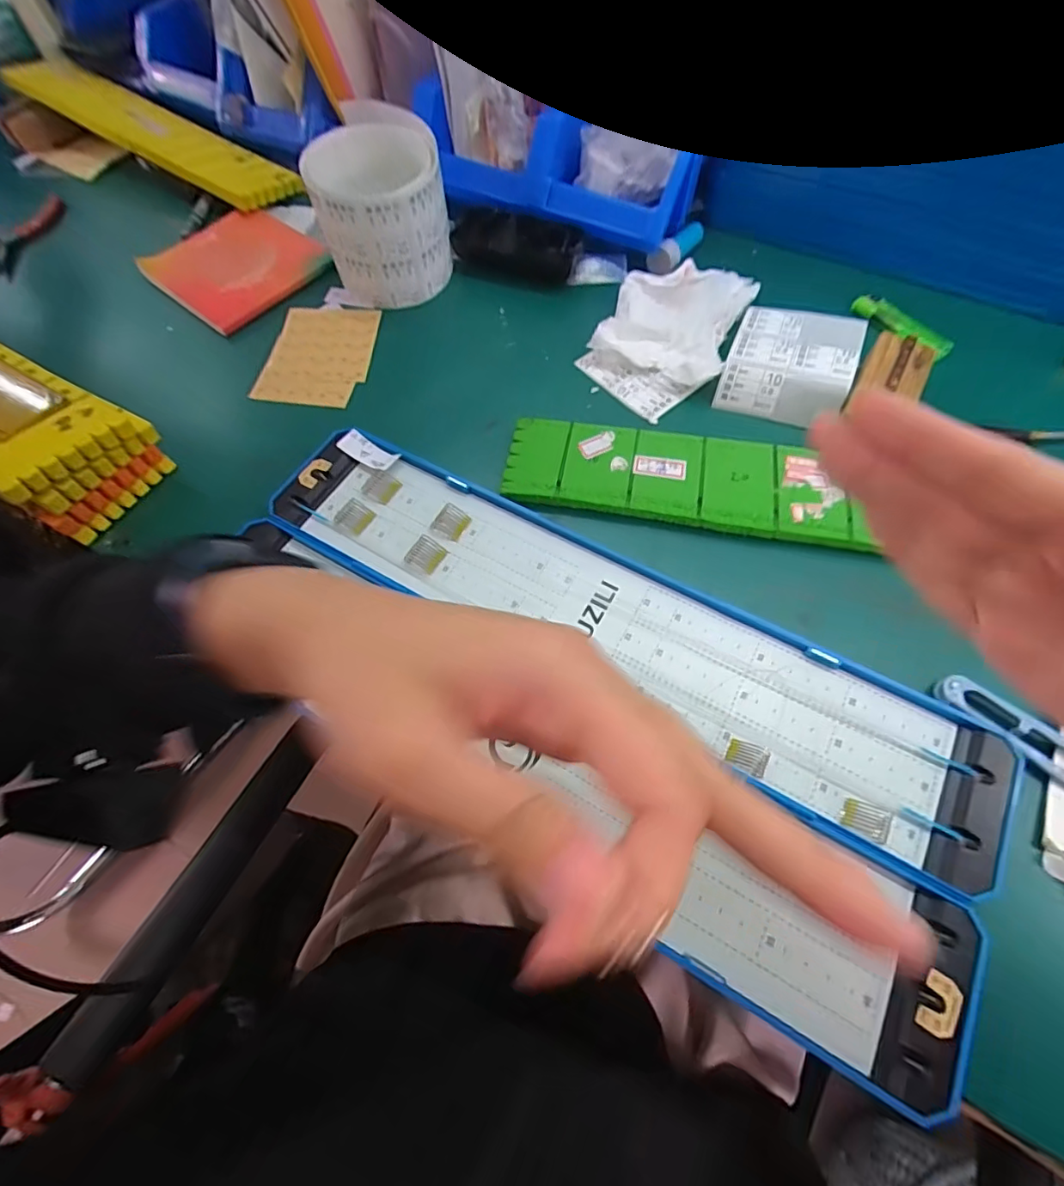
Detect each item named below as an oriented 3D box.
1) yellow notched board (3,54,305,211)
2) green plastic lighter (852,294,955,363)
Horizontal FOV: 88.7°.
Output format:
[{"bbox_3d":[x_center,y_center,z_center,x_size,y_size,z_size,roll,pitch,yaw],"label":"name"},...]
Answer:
[{"bbox_3d":[-0.364,-0.446,0.526,0.289,0.019,0.068,33,70,7],"label":"yellow notched board"},{"bbox_3d":[0.285,-0.206,0.419,0.019,0.011,0.077,-35,67,-13],"label":"green plastic lighter"}]

